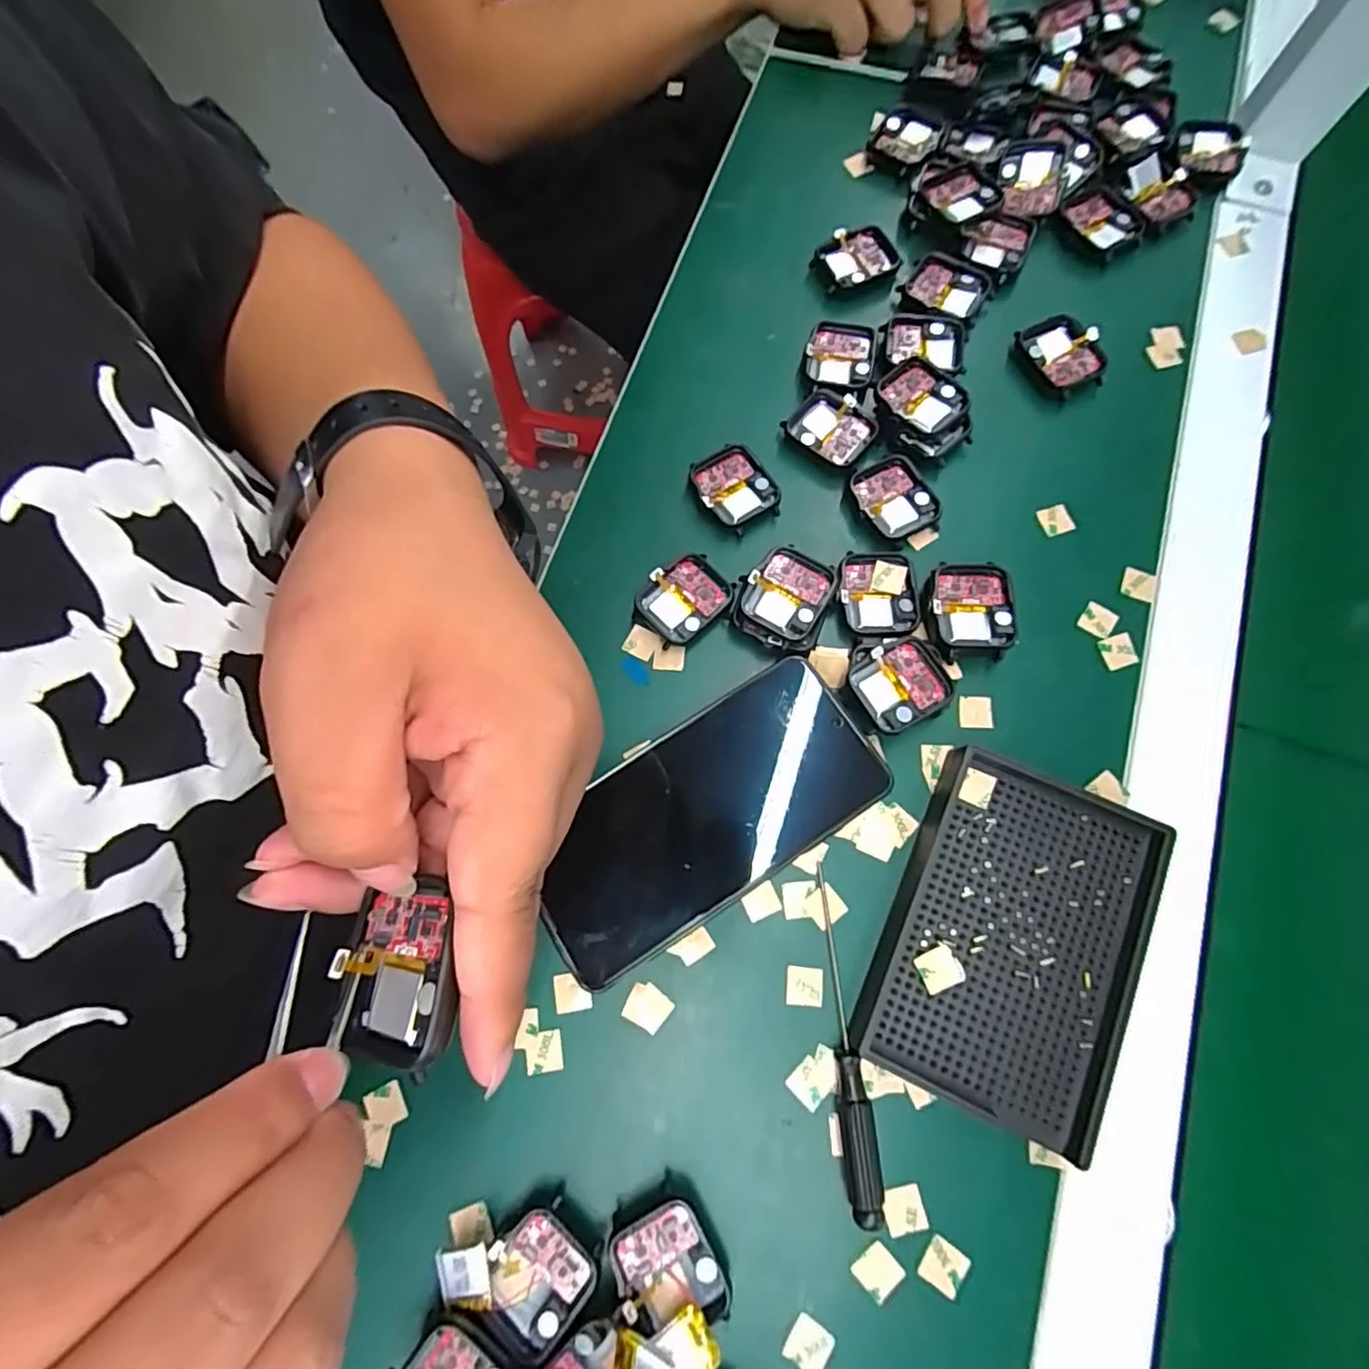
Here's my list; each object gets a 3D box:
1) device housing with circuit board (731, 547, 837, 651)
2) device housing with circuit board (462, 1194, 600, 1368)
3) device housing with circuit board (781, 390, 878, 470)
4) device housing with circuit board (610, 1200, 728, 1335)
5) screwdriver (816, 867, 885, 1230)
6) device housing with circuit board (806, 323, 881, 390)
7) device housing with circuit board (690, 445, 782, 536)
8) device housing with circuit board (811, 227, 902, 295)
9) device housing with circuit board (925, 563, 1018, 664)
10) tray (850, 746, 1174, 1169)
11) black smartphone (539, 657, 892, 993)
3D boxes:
[{"bbox_3d":[0.048,-0.041,0.301,0.043,0.014,0.046,20,76,7],"label":"device housing with circuit board"},{"bbox_3d":[-0.055,0.227,0.237,0.038,0.018,0.041,38,79,11],"label":"device housing with circuit board"},{"bbox_3d":[0.079,-0.139,0.332,0.044,0.008,0.034,33,78,10],"label":"device housing with circuit board"},{"bbox_3d":[-0.005,0.224,0.238,0.039,0.013,0.038,-19,75,-3],"label":"device housing with circuit board"},{"bbox_3d":[0.065,0.145,0.256,0.014,0.015,0.127,-6,75,0],"label":"screwdriver"},{"bbox_3d":[0.087,-0.182,0.344,0.038,0.006,0.042,12,76,5],"label":"device housing with circuit board"},{"bbox_3d":[0.026,-0.104,0.326,0.037,0.008,0.046,-30,76,-6],"label":"device housing with circuit board"},{"bbox_3d":[0.099,-0.252,0.364,0.043,0.008,0.035,-24,75,-5],"label":"device housing with circuit board"},{"bbox_3d":[0.135,-0.034,0.301,0.041,0.021,0.046,2,75,3],"label":"device housing with circuit board"},{"bbox_3d":[0.138,0.107,0.261,0.093,0.020,0.135,24,77,8],"label":"tray"},{"bbox_3d":[0.008,0.060,0.282,0.159,0.014,0.076,-33,76,-7],"label":"black smartphone"}]

